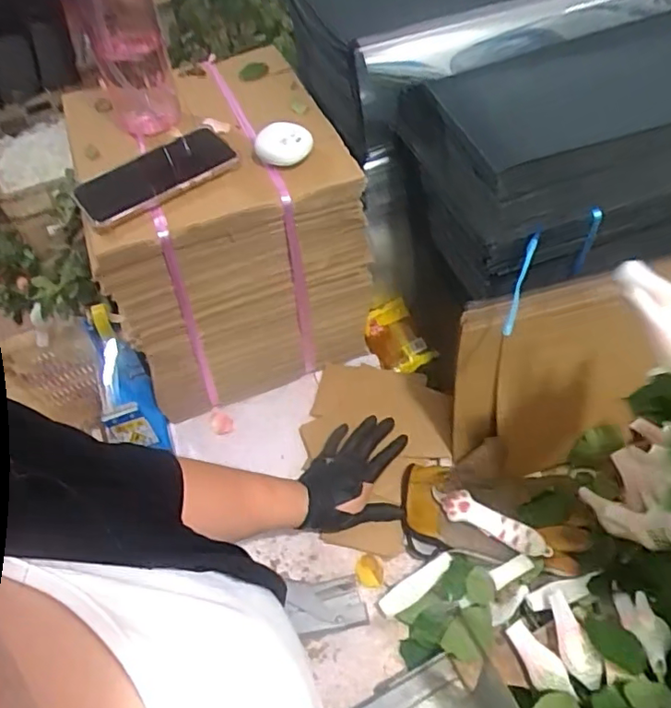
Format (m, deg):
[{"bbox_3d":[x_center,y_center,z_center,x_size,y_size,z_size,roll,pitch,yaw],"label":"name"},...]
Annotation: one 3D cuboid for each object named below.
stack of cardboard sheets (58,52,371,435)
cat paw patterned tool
[{"bbox_3d":[-0.151,-0.155,0.759,0.299,0.294,0.311,-24,54,-12],"label":"stack of cardboard sheets"},{"bbox_3d":[0.166,0.180,0.636,0.133,0.009,0.033,20,76,26],"label":"cat paw patterned tool"}]

